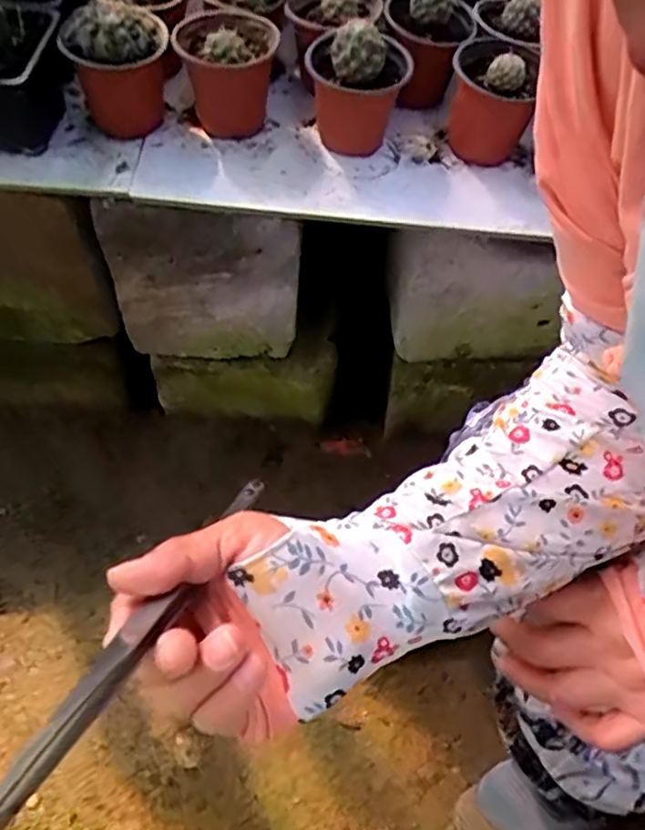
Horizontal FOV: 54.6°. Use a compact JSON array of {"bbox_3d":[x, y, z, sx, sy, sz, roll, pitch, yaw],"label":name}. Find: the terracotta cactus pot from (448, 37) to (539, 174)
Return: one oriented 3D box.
[{"bbox_3d":[0.160,-0.305,0.603,0.075,0.090,0.078,2,58,-3],"label":"terracotta cactus pot"}]

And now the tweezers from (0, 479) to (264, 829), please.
[{"bbox_3d":[-0.069,0.082,0.269,0.013,0.011,0.284,16,15,6],"label":"tweezers"}]

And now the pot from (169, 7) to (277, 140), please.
[{"bbox_3d":[-0.092,-0.332,0.605,0.089,0.091,0.092,2,57,-3],"label":"pot"}]

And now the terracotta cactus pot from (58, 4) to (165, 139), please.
[{"bbox_3d":[-0.182,-0.301,0.565,0.087,0.096,0.084,2,57,-3],"label":"terracotta cactus pot"}]

